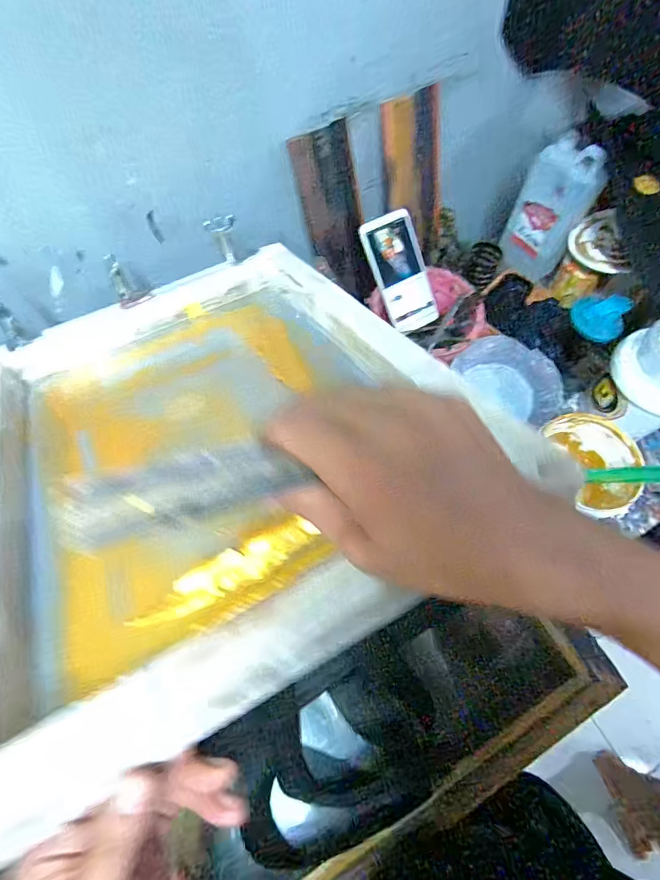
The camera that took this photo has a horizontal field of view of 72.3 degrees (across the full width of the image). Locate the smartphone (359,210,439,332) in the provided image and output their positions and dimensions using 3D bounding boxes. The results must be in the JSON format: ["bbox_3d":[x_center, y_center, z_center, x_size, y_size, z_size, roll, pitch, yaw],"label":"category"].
[{"bbox_3d":[0.102,-0.233,0.632,0.079,0.010,0.154,-28,111,-13],"label":"smartphone"}]

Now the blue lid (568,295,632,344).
[{"bbox_3d":[0.393,-0.174,0.651,0.075,0.035,0.060,5,65,2],"label":"blue lid"}]

